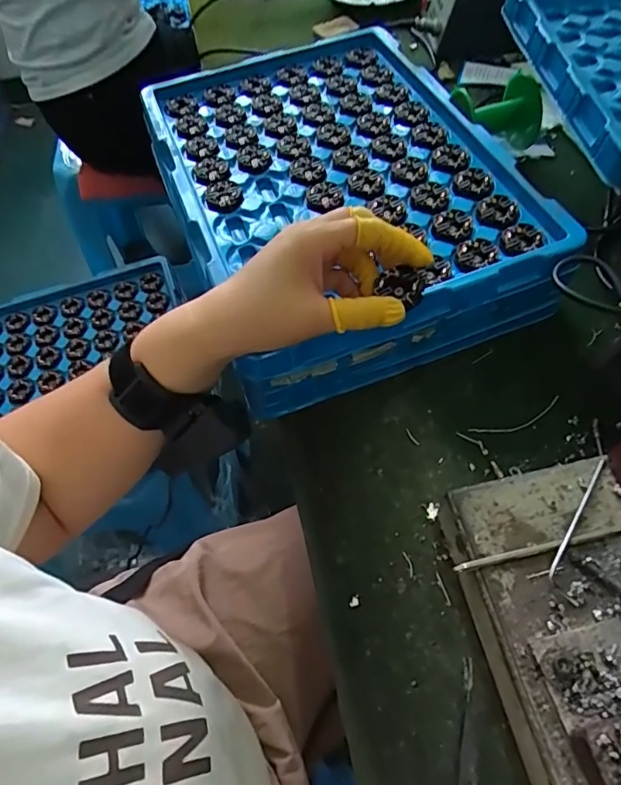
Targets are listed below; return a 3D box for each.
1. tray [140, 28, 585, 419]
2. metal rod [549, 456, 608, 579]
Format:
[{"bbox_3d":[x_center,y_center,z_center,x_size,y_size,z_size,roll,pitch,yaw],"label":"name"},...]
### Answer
[{"bbox_3d":[0.013,-0.194,0.464,0.274,0.065,0.379,-19,59,-7],"label":"tray"},{"bbox_3d":[0.154,0.069,0.290,0.005,0.005,0.082,32,66,22],"label":"metal rod"}]

